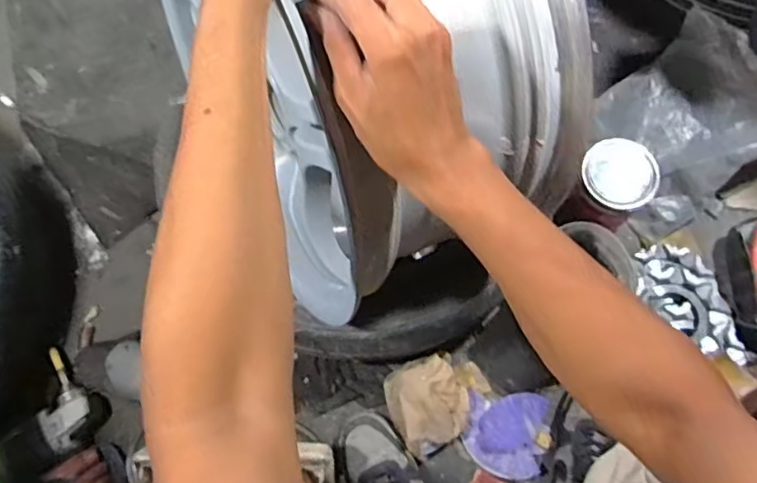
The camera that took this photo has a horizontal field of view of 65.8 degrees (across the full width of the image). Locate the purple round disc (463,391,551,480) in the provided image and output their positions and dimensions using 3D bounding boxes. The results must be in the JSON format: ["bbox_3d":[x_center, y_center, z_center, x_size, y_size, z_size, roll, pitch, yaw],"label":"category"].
[{"bbox_3d":[0.176,0.264,0.811,0.108,0.026,0.114,13,76,5],"label":"purple round disc"}]

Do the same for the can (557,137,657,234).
[{"bbox_3d":[0.326,-0.073,0.847,0.108,0.141,0.099,9,75,4],"label":"can"}]

